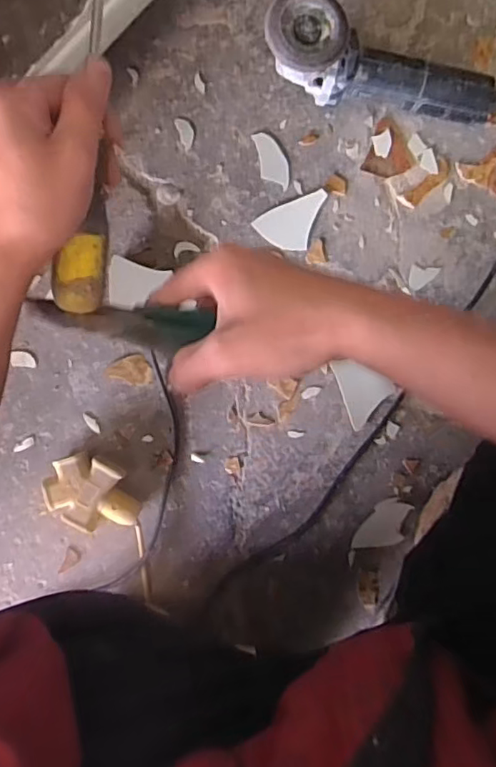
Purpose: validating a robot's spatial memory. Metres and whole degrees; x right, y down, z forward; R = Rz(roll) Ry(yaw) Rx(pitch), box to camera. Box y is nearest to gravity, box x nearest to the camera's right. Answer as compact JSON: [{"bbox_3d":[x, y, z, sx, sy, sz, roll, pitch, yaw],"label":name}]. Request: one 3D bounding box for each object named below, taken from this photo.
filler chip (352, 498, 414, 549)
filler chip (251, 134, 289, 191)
[{"bbox_3d":[0.173,0.183,0.723,0.049,0.008,0.080,35,90,-1],"label":"filler chip"},{"bbox_3d":[0.030,-0.277,0.710,0.033,0.004,0.074,-16,91,-1],"label":"filler chip"}]

